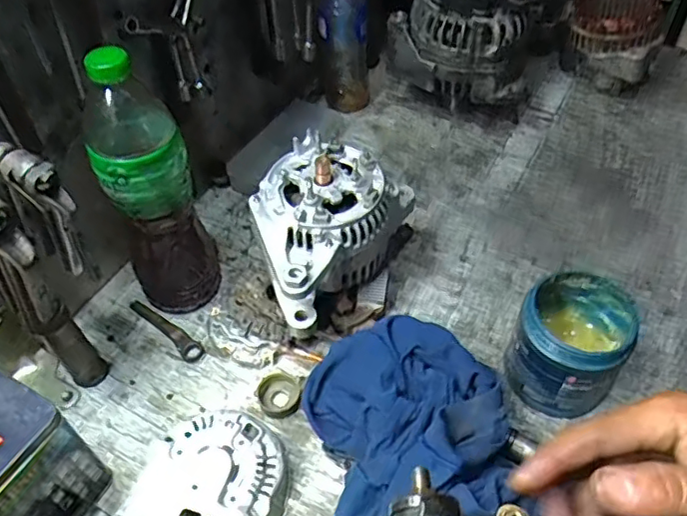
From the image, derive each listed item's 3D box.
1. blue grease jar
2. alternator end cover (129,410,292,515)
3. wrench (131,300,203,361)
[{"bbox_3d":[0.195,0.076,0.519,0.084,0.104,0.089,0,50,1],"label":"blue grease jar"},{"bbox_3d":[-0.102,0.179,0.480,0.113,0.037,0.111,29,57,23],"label":"alternator end cover"},{"bbox_3d":[-0.181,0.070,0.593,0.107,0.010,0.021,31,57,24],"label":"wrench"}]

